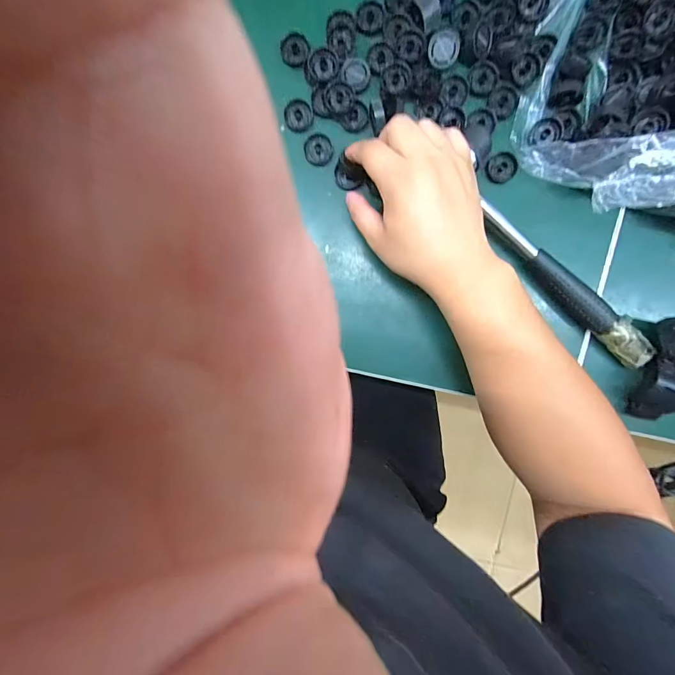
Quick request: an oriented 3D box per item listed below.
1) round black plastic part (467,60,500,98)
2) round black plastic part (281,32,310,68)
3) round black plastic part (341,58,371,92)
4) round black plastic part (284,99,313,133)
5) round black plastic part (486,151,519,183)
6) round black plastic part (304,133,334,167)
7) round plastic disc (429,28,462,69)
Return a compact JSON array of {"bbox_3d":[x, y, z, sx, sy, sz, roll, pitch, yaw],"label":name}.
[{"bbox_3d":[0.124,-0.221,0.304,0.023,0.005,0.025,0,94,2],"label":"round black plastic part"},{"bbox_3d":[-0.036,-0.249,0.309,0.024,0.011,0.021,9,97,2],"label":"round black plastic part"},{"bbox_3d":[0.016,-0.225,0.304,0.024,0.005,0.026,0,94,2],"label":"round black plastic part"},{"bbox_3d":[-0.034,-0.194,0.312,0.024,0.004,0.025,3,94,1],"label":"round black plastic part"},{"bbox_3d":[0.144,-0.150,0.315,0.026,0.008,0.024,0,94,2],"label":"round black plastic part"},{"bbox_3d":[-0.017,-0.167,0.316,0.025,0.005,0.024,3,94,2],"label":"round black plastic part"},{"bbox_3d":[0.089,-0.241,0.298,0.025,0.006,0.026,0,94,2],"label":"round plastic disc"}]

